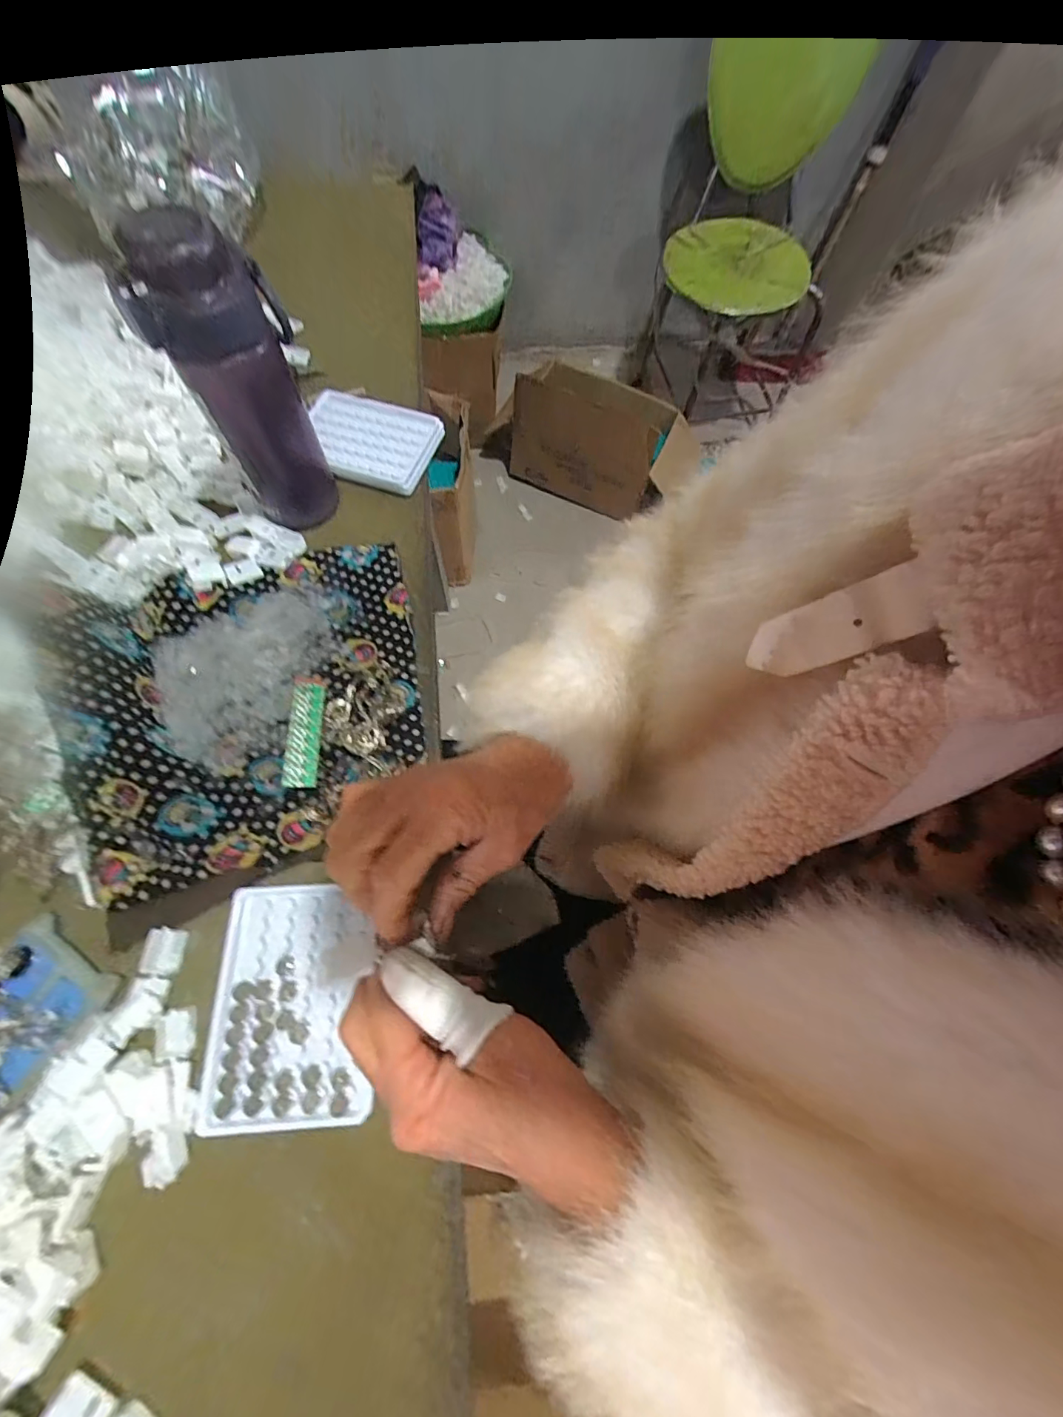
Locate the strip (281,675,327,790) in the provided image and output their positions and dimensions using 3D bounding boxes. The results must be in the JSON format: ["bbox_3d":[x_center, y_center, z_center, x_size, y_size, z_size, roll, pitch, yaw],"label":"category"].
[{"bbox_3d":[-0.172,0.014,0.369,0.022,0.018,0.092,-3,68,-4],"label":"strip"}]

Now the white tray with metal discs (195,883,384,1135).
[{"bbox_3d":[-0.148,0.180,0.303,0.099,0.017,0.129,0,68,-3],"label":"white tray with metal discs"}]

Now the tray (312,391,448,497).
[{"bbox_3d":[-0.166,-0.274,0.491,0.137,0.012,0.100,16,68,4],"label":"tray"}]

